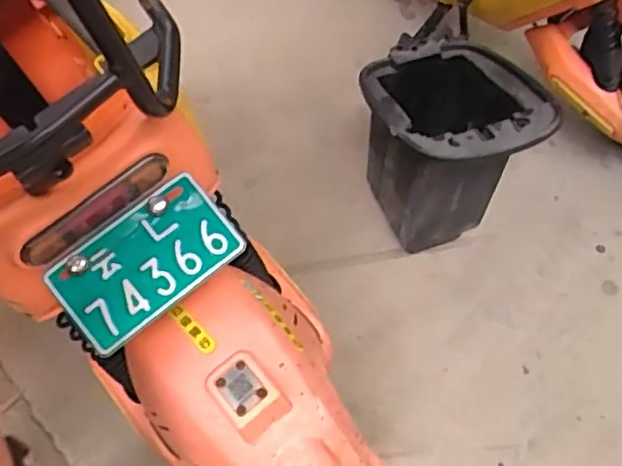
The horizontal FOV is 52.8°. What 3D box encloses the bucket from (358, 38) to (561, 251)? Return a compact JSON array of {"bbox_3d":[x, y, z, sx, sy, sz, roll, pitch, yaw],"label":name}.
[{"bbox_3d":[0.222,-0.124,1.049,0.233,0.355,0.286,-13,57,-8],"label":"bucket"}]

